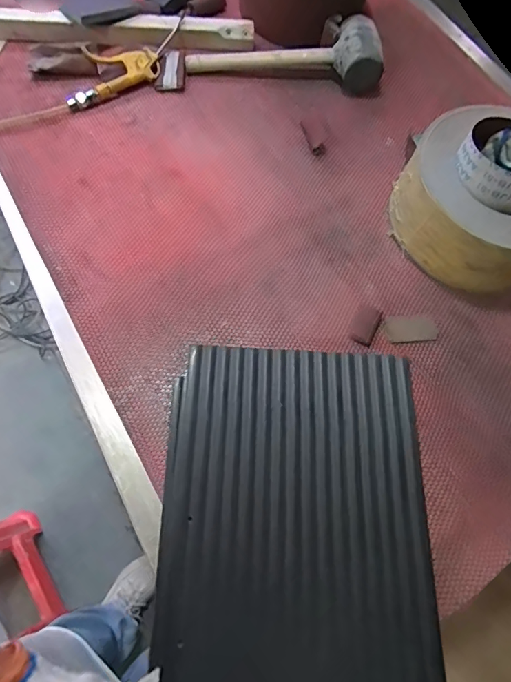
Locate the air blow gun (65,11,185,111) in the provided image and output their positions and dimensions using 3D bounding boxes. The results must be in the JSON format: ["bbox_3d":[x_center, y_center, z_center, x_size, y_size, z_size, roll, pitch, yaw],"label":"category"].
[{"bbox_3d":[-0.222,-0.490,0.751,0.261,0.036,0.095,-29,72,-14],"label":"air blow gun"}]

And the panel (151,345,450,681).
[{"bbox_3d":[0.038,0.221,0.380,0.251,0.017,0.438,3,68,-2],"label":"panel"}]

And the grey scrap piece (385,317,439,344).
[{"bbox_3d":[0.226,-0.017,0.615,0.078,0.004,0.035,-4,68,-5],"label":"grey scrap piece"}]

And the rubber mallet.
[{"bbox_3d":[0.051,-0.510,0.759,0.347,0.072,0.109,-3,68,-4],"label":"rubber mallet"}]

